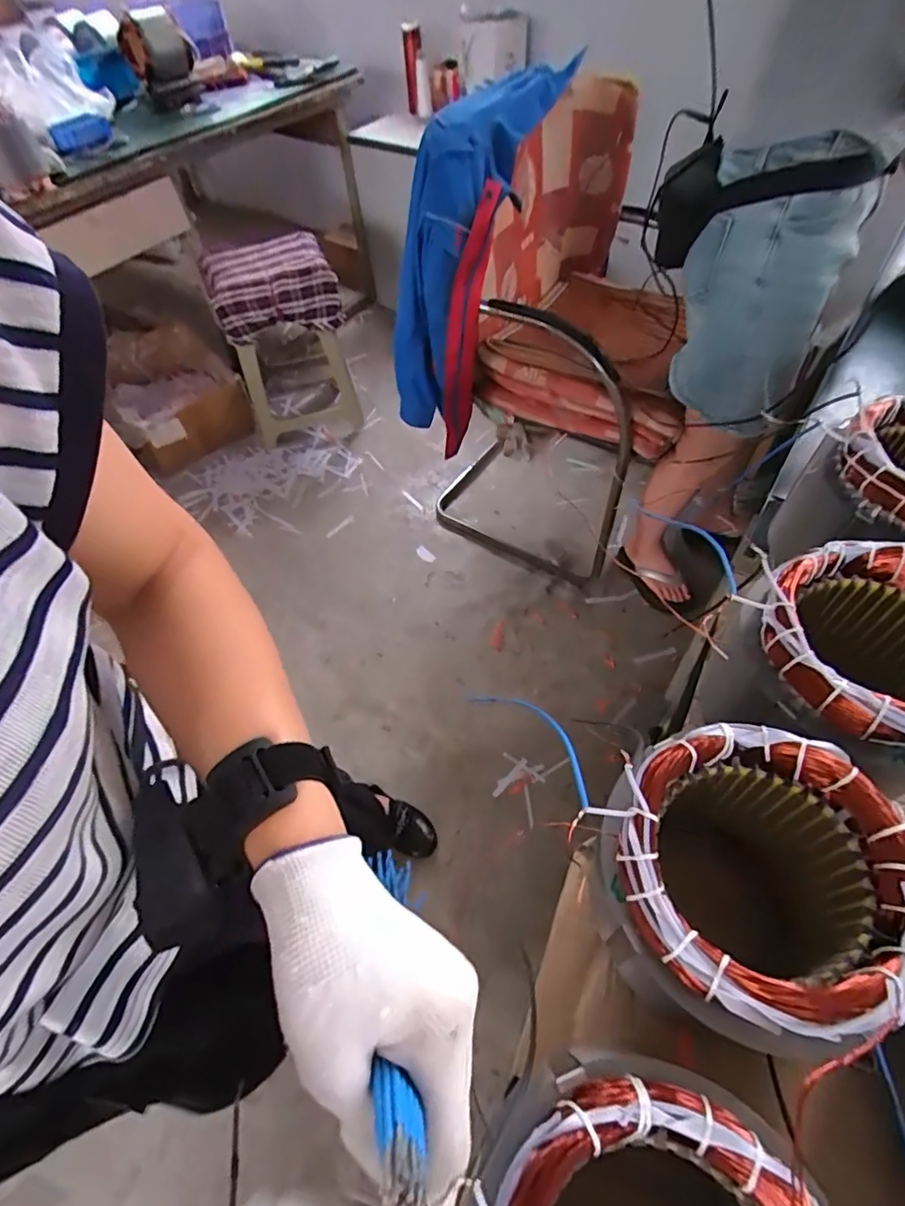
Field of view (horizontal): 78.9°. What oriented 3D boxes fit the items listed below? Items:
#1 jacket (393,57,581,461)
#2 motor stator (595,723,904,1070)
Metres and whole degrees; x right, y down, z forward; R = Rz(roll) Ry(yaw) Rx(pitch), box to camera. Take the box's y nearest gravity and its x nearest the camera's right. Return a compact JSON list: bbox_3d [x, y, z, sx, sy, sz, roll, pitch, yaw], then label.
[{"bbox_3d":[0.060,-0.718,1.202,0.219,0.644,0.379,30,54,20],"label":"jacket"},{"bbox_3d":[0.160,0.168,0.330,0.149,0.163,0.146,-2,55,3],"label":"motor stator"}]

